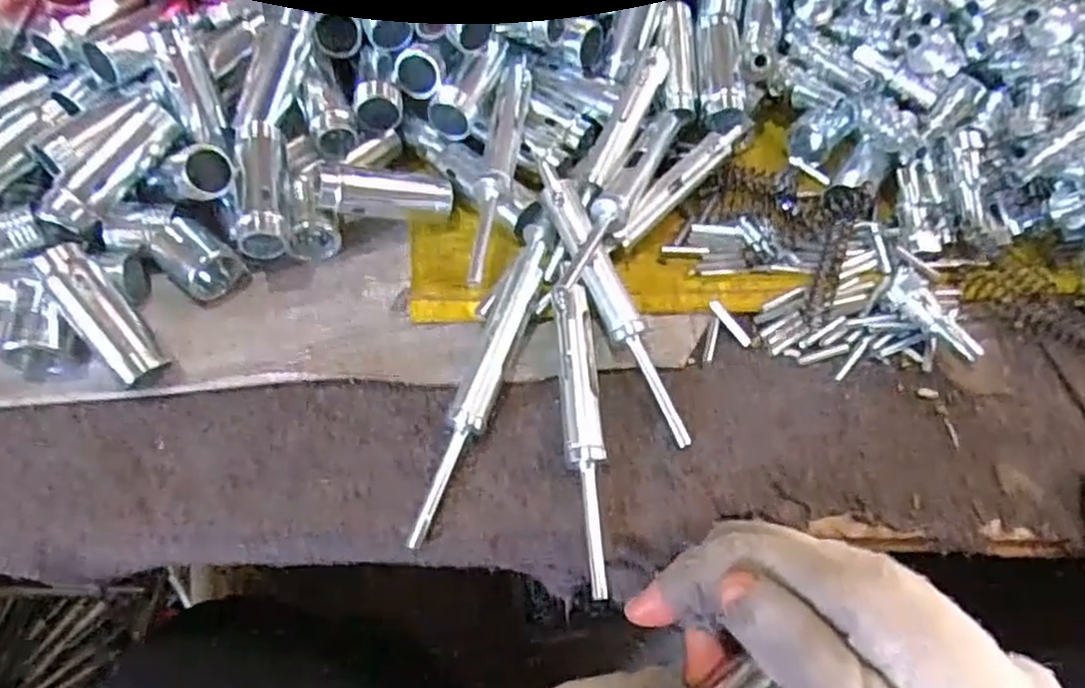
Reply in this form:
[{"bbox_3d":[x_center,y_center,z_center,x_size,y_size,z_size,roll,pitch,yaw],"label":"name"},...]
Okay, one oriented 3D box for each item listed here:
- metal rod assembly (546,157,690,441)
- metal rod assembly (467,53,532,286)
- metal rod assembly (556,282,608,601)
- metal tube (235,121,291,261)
[{"bbox_3d":[0.035,-0.022,0.354,0.020,0.018,0.154,-24,76,-3],"label":"metal rod assembly"},{"bbox_3d":[-0.022,-0.096,0.381,0.018,0.022,0.160,7,61,2],"label":"metal rod assembly"},{"bbox_3d":[0.019,0.039,0.324,0.017,0.021,0.140,-3,61,-3],"label":"metal rod assembly"},{"bbox_3d":[-0.141,-0.077,0.364,0.023,0.025,0.073,-10,62,-7],"label":"metal tube"}]

